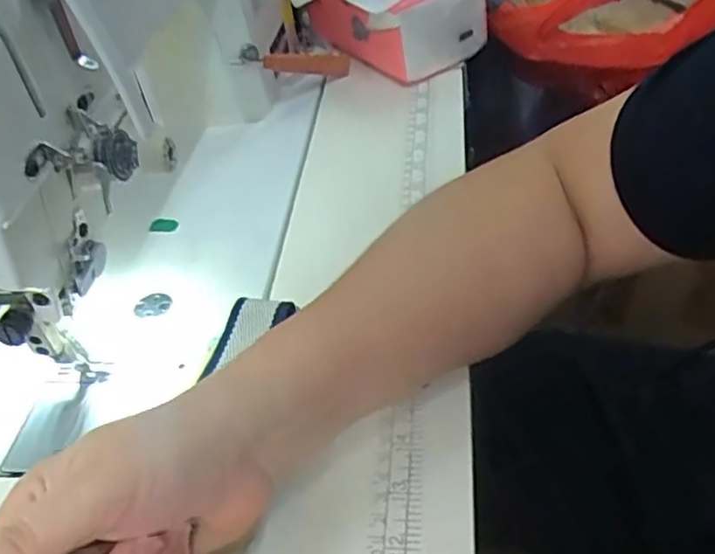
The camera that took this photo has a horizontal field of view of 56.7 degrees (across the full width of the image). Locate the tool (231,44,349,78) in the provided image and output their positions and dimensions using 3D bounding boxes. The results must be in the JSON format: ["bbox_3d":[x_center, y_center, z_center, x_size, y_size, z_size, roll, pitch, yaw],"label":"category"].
[{"bbox_3d":[-0.052,-0.176,0.542,0.109,0.023,0.020,-10,37,-41],"label":"tool"}]

